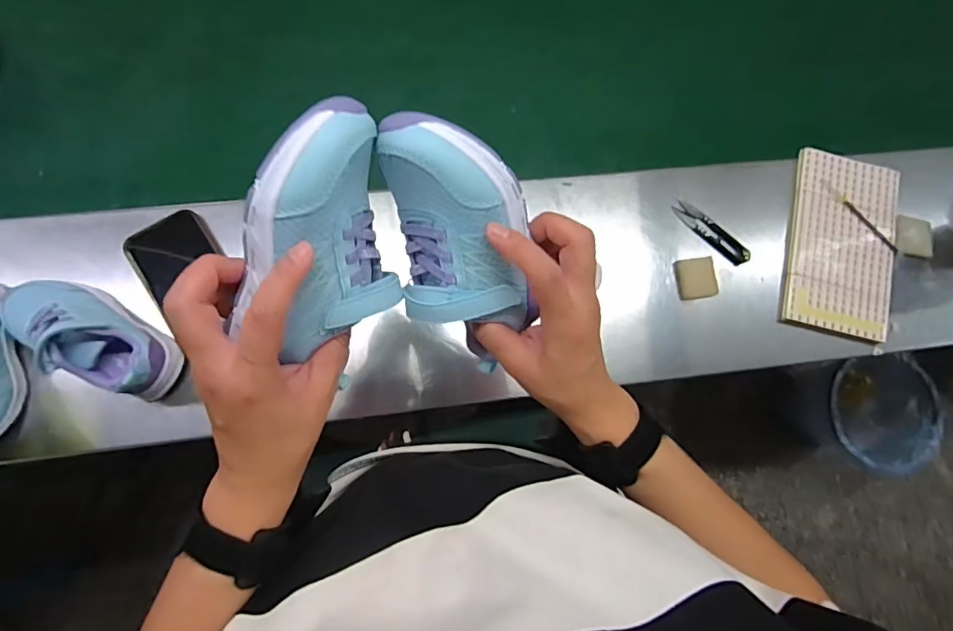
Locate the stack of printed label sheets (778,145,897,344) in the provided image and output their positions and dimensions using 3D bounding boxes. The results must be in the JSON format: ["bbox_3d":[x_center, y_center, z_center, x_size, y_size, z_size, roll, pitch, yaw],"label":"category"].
[{"bbox_3d":[0.426,-0.083,0.597,0.121,0.012,0.207,13,81,-2],"label":"stack of printed label sheets"}]

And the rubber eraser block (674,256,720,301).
[{"bbox_3d":[0.249,-0.042,0.578,0.046,0.008,0.047,-3,81,-6],"label":"rubber eraser block"}]

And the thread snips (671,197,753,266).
[{"bbox_3d":[0.270,-0.095,0.591,0.102,0.010,0.027,37,79,1],"label":"thread snips"}]

